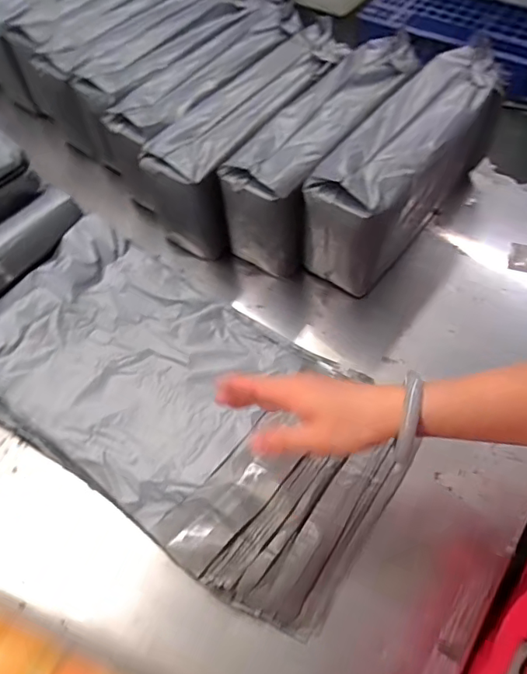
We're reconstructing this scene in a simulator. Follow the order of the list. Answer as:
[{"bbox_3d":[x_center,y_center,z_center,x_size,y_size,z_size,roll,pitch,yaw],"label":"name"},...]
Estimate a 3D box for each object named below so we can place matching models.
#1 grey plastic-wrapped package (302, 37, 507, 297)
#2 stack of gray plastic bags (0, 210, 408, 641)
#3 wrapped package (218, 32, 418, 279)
[{"bbox_3d":[0.168,-0.209,0.625,0.097,0.134,0.312,33,66,22],"label":"grey plastic-wrapped package"},{"bbox_3d":[-0.101,0.052,0.541,0.461,0.050,0.247,29,65,20],"label":"stack of gray plastic bags"},{"bbox_3d":[0.075,-0.232,0.644,0.094,0.129,0.304,28,64,20],"label":"wrapped package"}]

